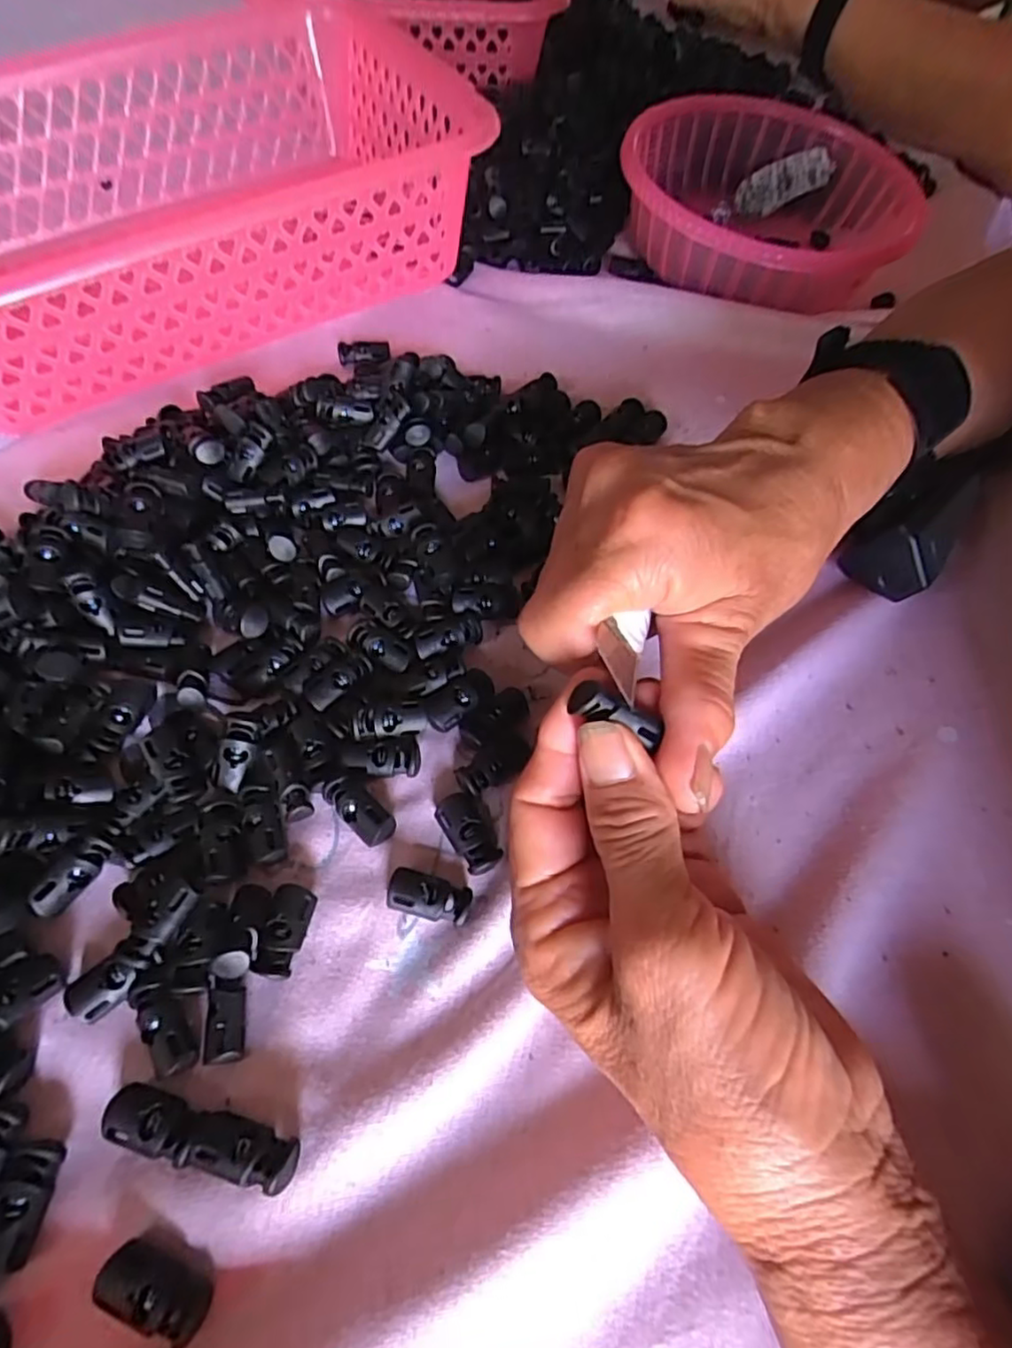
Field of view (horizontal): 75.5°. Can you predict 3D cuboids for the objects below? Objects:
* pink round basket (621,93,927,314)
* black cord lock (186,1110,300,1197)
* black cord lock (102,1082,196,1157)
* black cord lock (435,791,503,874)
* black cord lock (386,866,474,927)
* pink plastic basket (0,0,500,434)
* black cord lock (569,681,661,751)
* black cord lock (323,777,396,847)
[{"bbox_3d":[0.151,-0.279,0.393,0.161,0.054,0.167,2,60,-3],"label":"pink round basket"},{"bbox_3d":[-0.071,0.129,0.177,0.029,0.010,0.012,14,60,4],"label":"black cord lock"},{"bbox_3d":[-0.099,0.125,0.182,0.025,0.010,0.014,15,60,5],"label":"black cord lock"},{"bbox_3d":[-0.012,0.055,0.228,0.016,0.008,0.027,-26,65,-17],"label":"black cord lock"},{"bbox_3d":[-0.025,0.074,0.217,0.027,0.008,0.014,13,60,4],"label":"black cord lock"},{"bbox_3d":[-0.182,-0.250,0.351,0.299,0.090,0.211,-26,65,-17],"label":"pink plastic basket"},{"bbox_3d":[0.031,0.012,0.180,0.026,0.008,0.009,31,61,-11],"label":"black cord lock"},{"bbox_3d":[-0.052,0.048,0.227,0.028,0.011,0.011,37,65,16],"label":"black cord lock"}]

